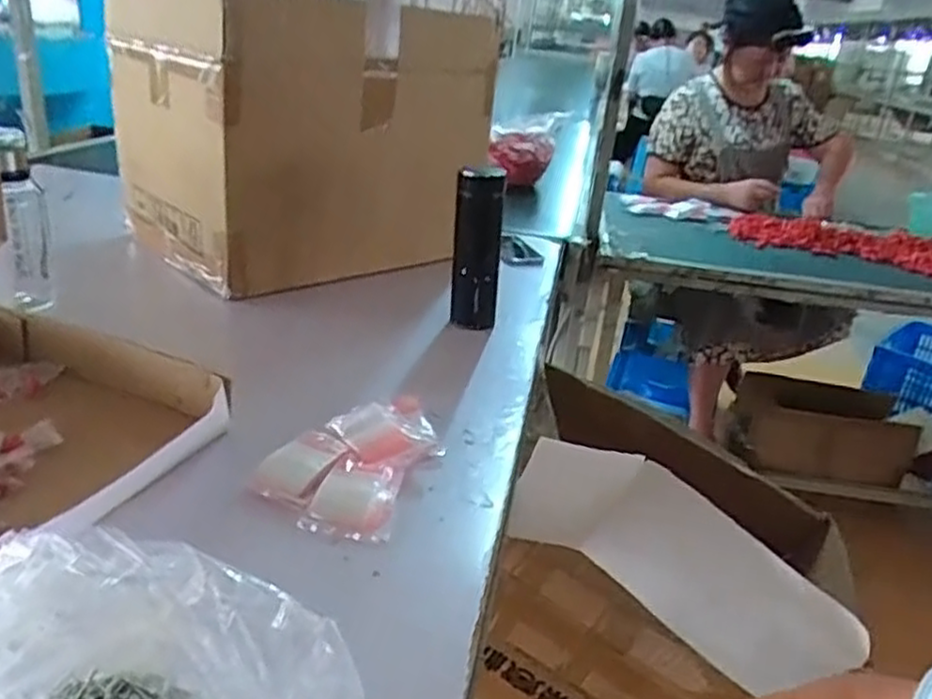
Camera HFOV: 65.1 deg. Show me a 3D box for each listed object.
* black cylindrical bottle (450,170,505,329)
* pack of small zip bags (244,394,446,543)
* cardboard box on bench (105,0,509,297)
[{"bbox_3d":[0.014,-0.135,1.005,0.067,0.218,0.051,7,24,1],"label":"black cylindrical bottle"},{"bbox_3d":[-0.100,0.097,0.704,0.127,0.027,0.222,13,25,14],"label":"pack of small zip bags"},{"bbox_3d":[-0.256,-0.418,1.220,0.396,0.478,0.517,25,30,36],"label":"cardboard box on bench"}]

